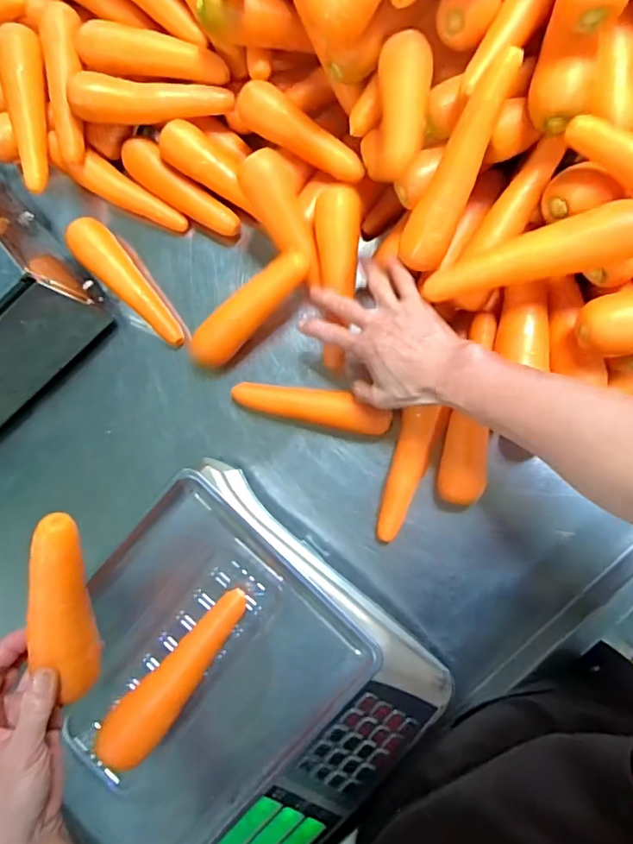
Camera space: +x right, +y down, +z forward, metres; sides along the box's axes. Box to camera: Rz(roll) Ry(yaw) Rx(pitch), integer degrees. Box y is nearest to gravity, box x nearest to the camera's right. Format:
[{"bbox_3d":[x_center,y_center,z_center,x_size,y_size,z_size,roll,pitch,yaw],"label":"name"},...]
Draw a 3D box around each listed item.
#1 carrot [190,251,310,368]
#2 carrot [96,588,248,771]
[{"bbox_3d":[-0.070,-0.117,0.537,0.151,0.037,0.047,-36,116,16],"label":"carrot"},{"bbox_3d":[-0.119,0.210,0.434,0.045,0.043,0.159,37,93,8],"label":"carrot"}]

